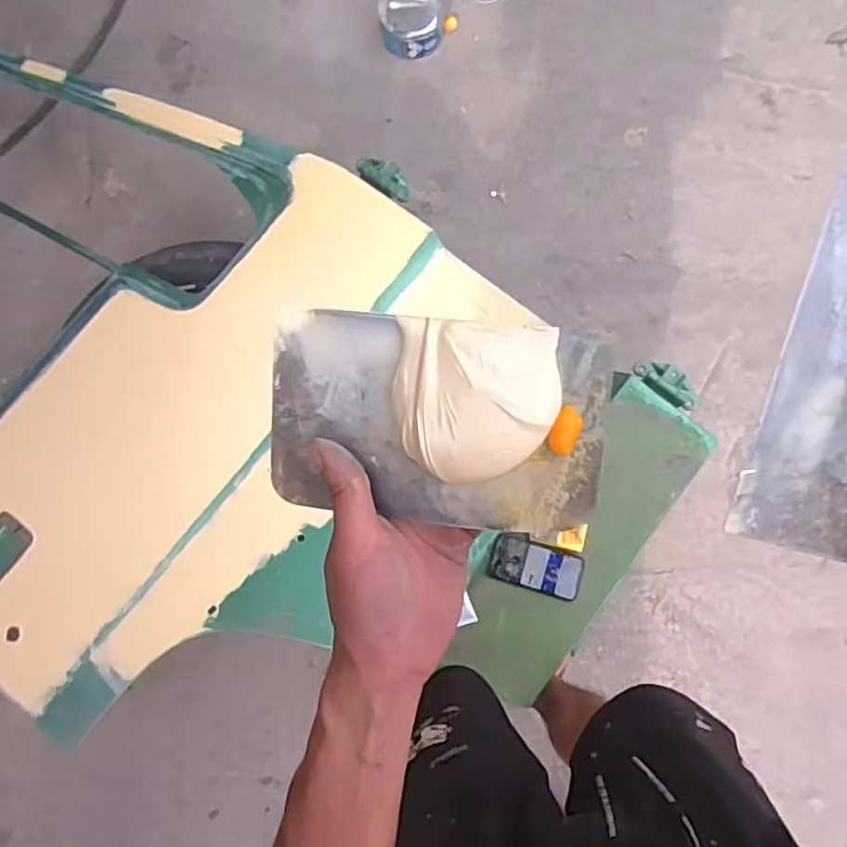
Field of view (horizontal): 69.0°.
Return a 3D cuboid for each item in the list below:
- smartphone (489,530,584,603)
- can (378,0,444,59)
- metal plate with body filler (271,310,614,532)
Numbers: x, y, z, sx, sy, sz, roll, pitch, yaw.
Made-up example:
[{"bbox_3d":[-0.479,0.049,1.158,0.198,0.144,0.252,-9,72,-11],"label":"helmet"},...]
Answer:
[{"bbox_3d":[0.183,0.232,0.998,0.148,0.013,0.078,18,82,7],"label":"smartphone"},{"bbox_3d":[-0.030,-0.962,1.473,0.144,0.087,0.133,-1,80,4],"label":"can"},{"bbox_3d":[0.006,0.001,0.308,0.167,0.020,0.103,5,102,4],"label":"metal plate with body filler"}]

